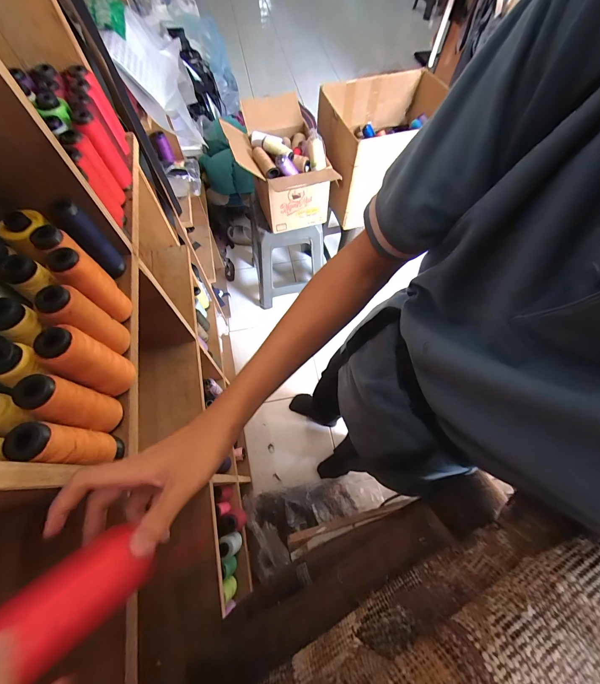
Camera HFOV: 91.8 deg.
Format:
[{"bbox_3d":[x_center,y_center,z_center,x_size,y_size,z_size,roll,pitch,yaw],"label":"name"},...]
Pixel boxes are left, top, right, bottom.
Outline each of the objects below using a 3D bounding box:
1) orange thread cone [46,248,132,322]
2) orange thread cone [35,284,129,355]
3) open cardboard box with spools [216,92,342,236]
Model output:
[{"bbox_3d":[-0.249,-0.066,0.358,0.038,0.107,0.041,36,69,16],"label":"orange thread cone"},{"bbox_3d":[-0.244,-0.020,0.335,0.044,0.110,0.047,0,64,0],"label":"orange thread cone"},{"bbox_3d":[-0.072,-0.621,1.112,0.332,0.311,0.397,-19,66,-9],"label":"open cardboard box with spools"}]

